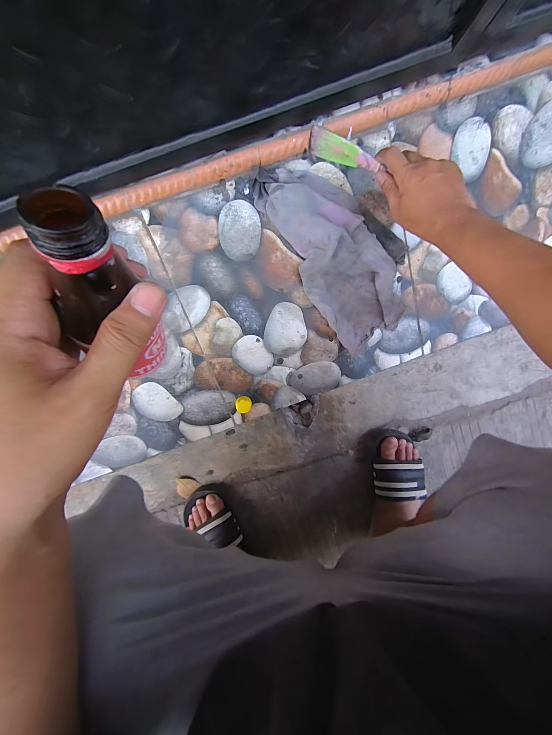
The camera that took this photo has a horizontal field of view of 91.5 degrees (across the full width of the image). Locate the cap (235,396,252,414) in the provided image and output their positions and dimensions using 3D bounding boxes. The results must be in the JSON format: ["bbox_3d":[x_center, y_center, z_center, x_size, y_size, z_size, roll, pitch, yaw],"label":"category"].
[{"bbox_3d":[-0.060,0.069,0.504,0.029,0.014,0.032,-5,97,-2],"label":"cap"}]

